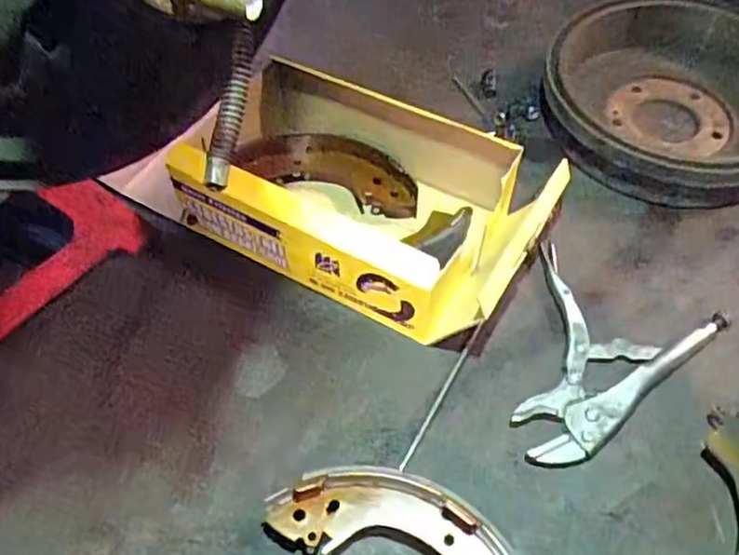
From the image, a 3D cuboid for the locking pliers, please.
[{"bbox_3d":[0.199,0.076,0.590,0.163,0.027,0.202,24,57,18],"label":"locking pliers"}]

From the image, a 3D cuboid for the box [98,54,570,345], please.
[{"bbox_3d":[-0.003,-0.078,0.659,0.346,0.109,0.214,17,55,13],"label":"box"}]

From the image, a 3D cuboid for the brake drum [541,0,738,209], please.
[{"bbox_3d":[0.352,-0.211,0.771,0.287,0.072,0.312,12,56,10],"label":"brake drum"}]

